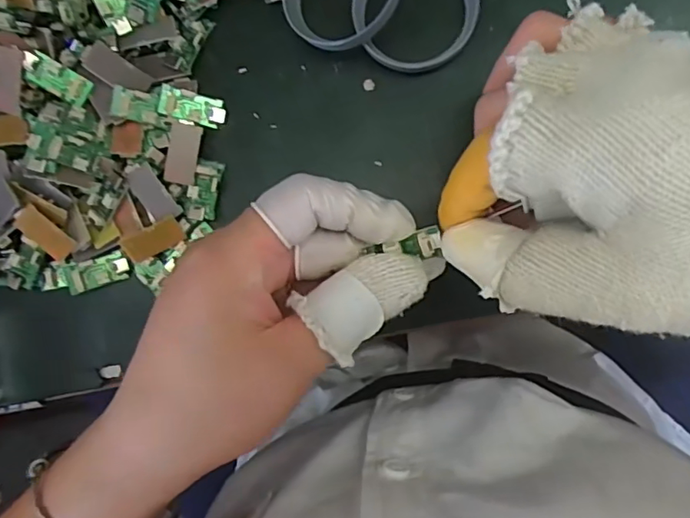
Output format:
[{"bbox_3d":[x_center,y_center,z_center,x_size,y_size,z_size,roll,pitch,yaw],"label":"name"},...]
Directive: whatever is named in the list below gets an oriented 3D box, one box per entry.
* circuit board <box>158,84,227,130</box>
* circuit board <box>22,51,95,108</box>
[{"bbox_3d":[-0.077,-0.076,0.286,0.033,0.004,0.016,15,91,-12],"label":"circuit board"},{"bbox_3d":[-0.138,-0.086,0.270,0.030,0.005,0.014,31,93,-22],"label":"circuit board"}]

